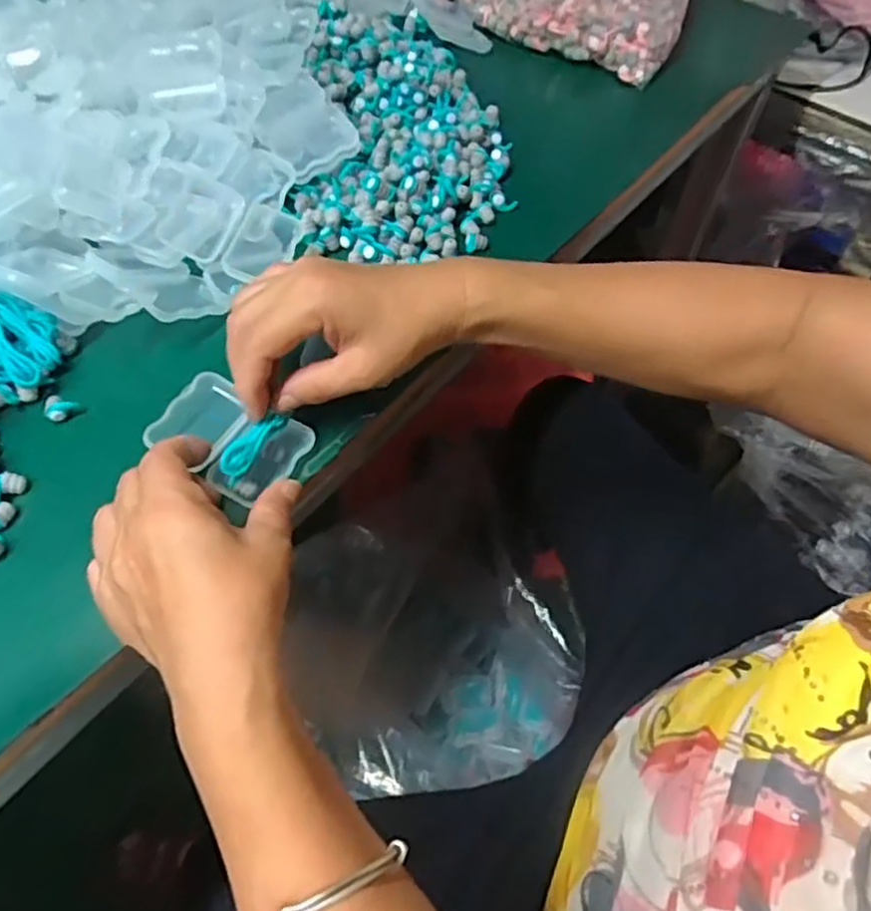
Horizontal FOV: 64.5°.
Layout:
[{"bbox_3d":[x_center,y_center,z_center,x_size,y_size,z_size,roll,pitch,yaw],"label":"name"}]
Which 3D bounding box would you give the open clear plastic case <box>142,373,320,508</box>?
[{"bbox_3d":[-0.111,-0.010,0.371,0.073,0.034,0.054,30,61,15],"label":"open clear plastic case"}]

